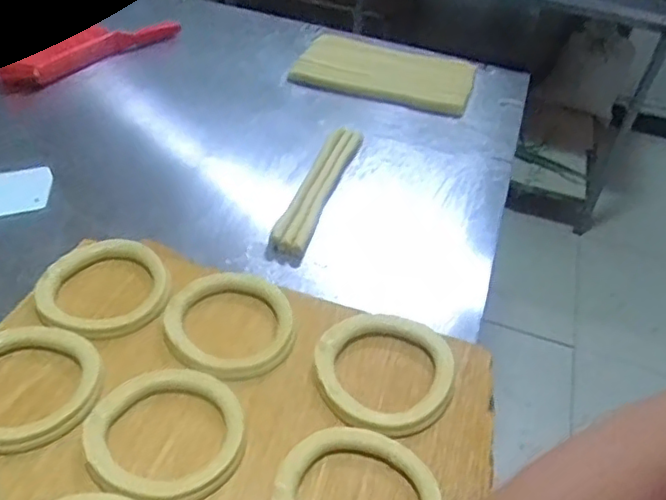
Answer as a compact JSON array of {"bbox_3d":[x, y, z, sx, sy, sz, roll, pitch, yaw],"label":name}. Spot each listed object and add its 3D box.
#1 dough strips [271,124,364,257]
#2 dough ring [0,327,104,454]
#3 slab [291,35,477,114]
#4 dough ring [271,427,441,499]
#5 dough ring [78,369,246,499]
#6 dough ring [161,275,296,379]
[{"bbox_3d":[-0.019,-0.102,0.928,0.049,0.022,0.343,15,41,8],"label":"dough strips"},{"bbox_3d":[-0.305,0.130,0.596,0.147,0.017,0.138,5,40,-4],"label":"dough ring"},{"bbox_3d":[0.108,-0.366,1.251,0.352,0.038,0.203,17,41,10],"label":"slab"},{"bbox_3d":[0.016,0.219,0.542,0.140,0.019,0.130,5,40,-4],"label":"dough ring"},{"bbox_3d":[-0.157,0.169,0.579,0.143,0.014,0.140,5,40,-4],"label":"dough ring"},{"bbox_3d":[-0.114,0.080,0.680,0.144,0.025,0.129,19,41,12],"label":"dough ring"}]

